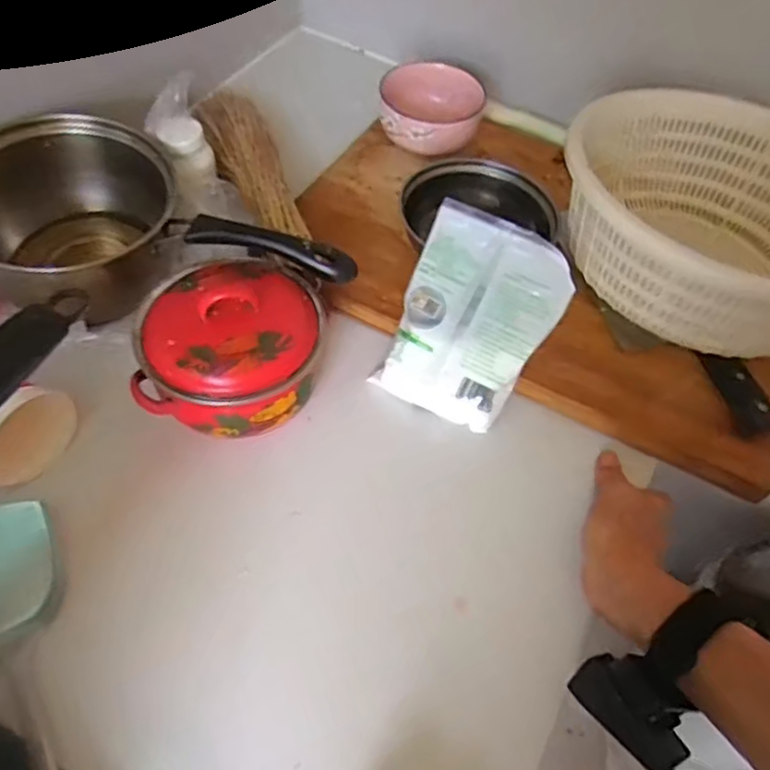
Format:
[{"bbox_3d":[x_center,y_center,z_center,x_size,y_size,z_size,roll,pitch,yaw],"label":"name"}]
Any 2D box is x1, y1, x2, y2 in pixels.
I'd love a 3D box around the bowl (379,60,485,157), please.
[{"bbox_3d":[0.045,-0.283,0.707,0.106,0.046,0.112,2,58,-3],"label":"bowl"}]

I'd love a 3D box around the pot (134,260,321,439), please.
[{"bbox_3d":[-0.116,-0.030,0.514,0.133,0.094,0.125,2,58,-3],"label":"pot"}]

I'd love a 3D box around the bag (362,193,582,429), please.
[{"bbox_3d":[0.070,-0.053,0.535,0.116,0.019,0.158,25,89,16],"label":"bag"}]

